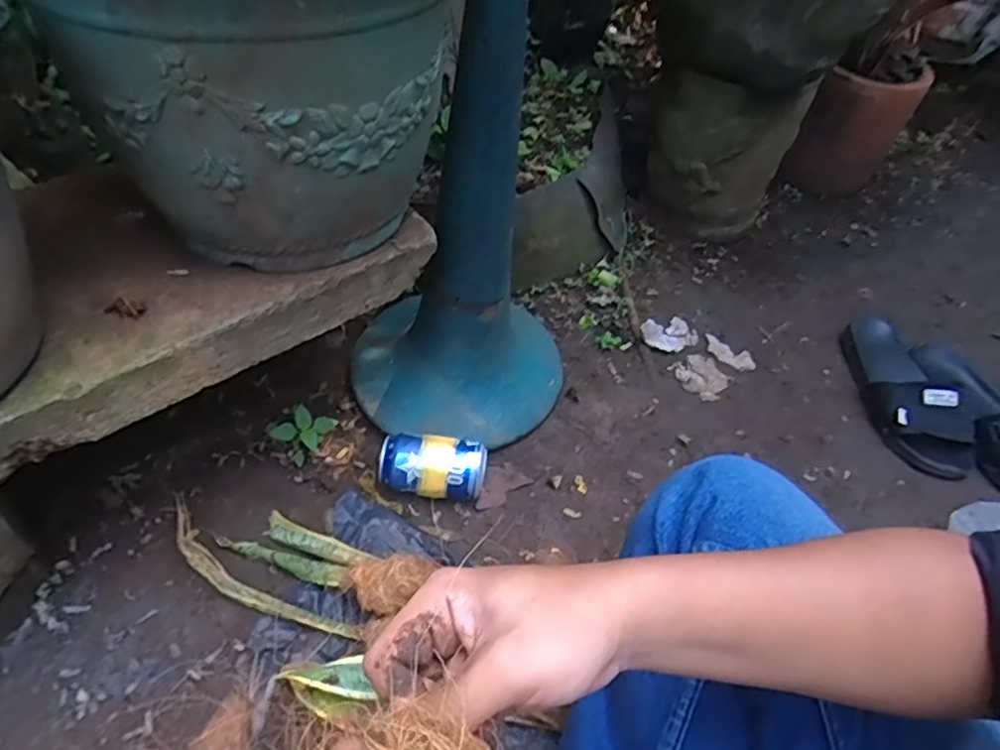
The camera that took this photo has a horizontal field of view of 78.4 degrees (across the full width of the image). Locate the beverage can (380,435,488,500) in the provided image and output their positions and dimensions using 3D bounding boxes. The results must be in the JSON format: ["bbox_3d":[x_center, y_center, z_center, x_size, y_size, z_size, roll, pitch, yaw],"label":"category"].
[{"bbox_3d":[-0.076,0.111,0.693,0.116,0.066,0.060,6,48,0],"label":"beverage can"}]

